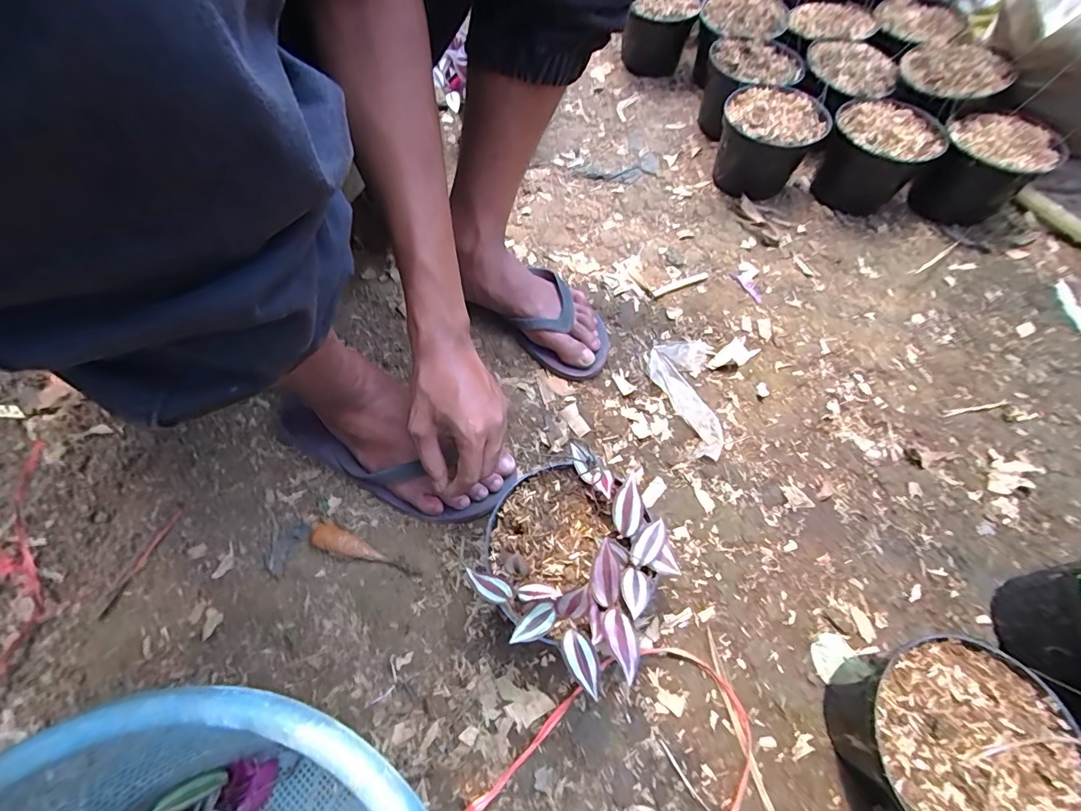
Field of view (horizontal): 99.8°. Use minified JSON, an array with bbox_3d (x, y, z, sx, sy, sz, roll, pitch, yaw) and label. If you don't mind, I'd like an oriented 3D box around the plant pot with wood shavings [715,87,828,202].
[{"bbox_3d":[0.345,-0.406,0.718,0.137,0.111,0.142,-1,63,2],"label":"plant pot with wood shavings"}]

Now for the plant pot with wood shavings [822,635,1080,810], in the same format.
[{"bbox_3d":[0.323,0.275,0.374,0.136,0.111,0.141,-1,63,2],"label":"plant pot with wood shavings"}]

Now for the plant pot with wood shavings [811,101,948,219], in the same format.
[{"bbox_3d":[0.488,-0.367,0.696,0.144,0.116,0.142,-1,63,2],"label":"plant pot with wood shavings"}]

